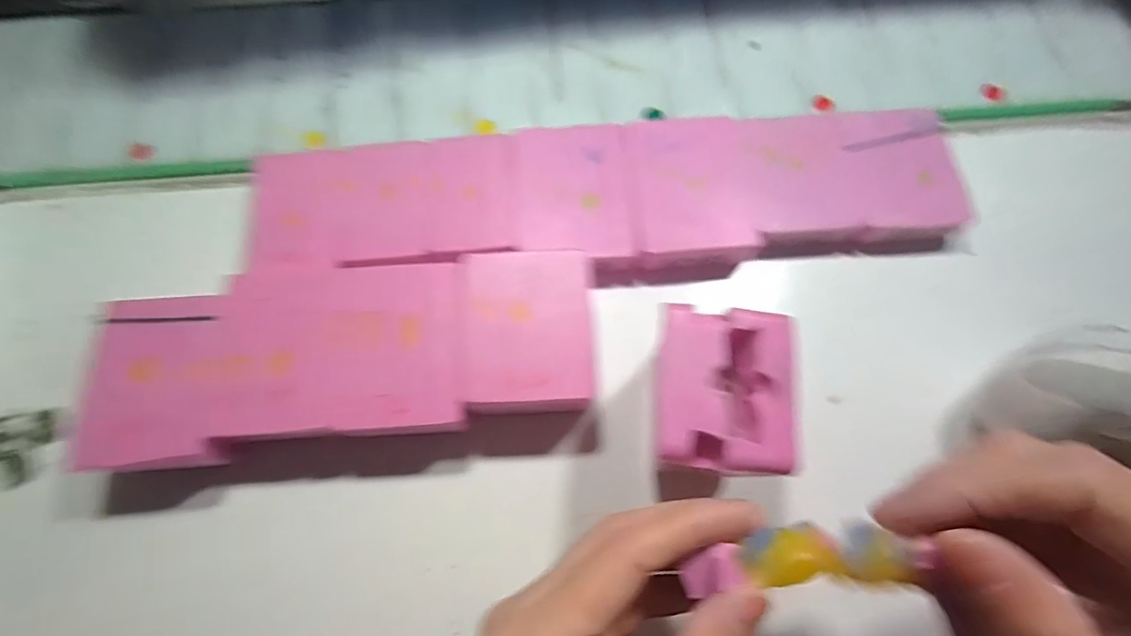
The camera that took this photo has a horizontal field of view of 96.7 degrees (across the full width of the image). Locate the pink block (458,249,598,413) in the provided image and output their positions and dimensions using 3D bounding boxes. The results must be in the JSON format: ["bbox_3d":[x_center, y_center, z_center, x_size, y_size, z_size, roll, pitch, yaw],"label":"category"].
[{"bbox_3d":[-0.017,0.003,0.216,0.056,0.014,0.069,-5,70,1],"label":"pink block"}]

